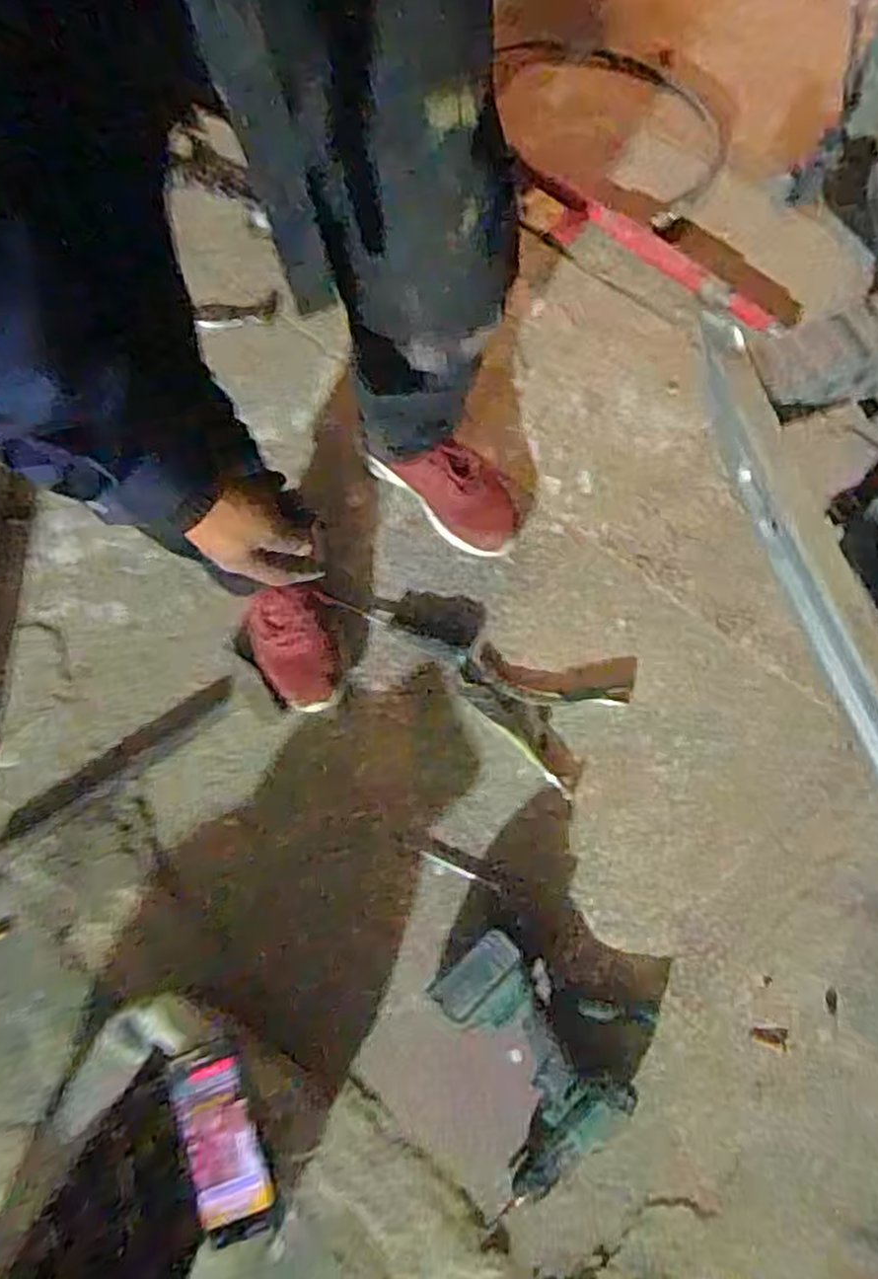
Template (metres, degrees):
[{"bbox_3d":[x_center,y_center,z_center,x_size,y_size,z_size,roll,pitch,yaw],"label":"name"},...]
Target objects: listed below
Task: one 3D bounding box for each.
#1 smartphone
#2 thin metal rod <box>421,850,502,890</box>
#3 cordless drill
[{"bbox_3d":[-0.202,0.459,0.714,0.078,0.016,0.160,-27,74,12],"label":"smartphone"},{"bbox_3d":[0.025,0.276,0.940,0.104,0.008,0.010,24,74,10],"label":"thin metal rod"},{"bbox_3d":[0.075,0.453,0.838,0.161,0.077,0.230,-37,72,-12],"label":"cordless drill"}]

